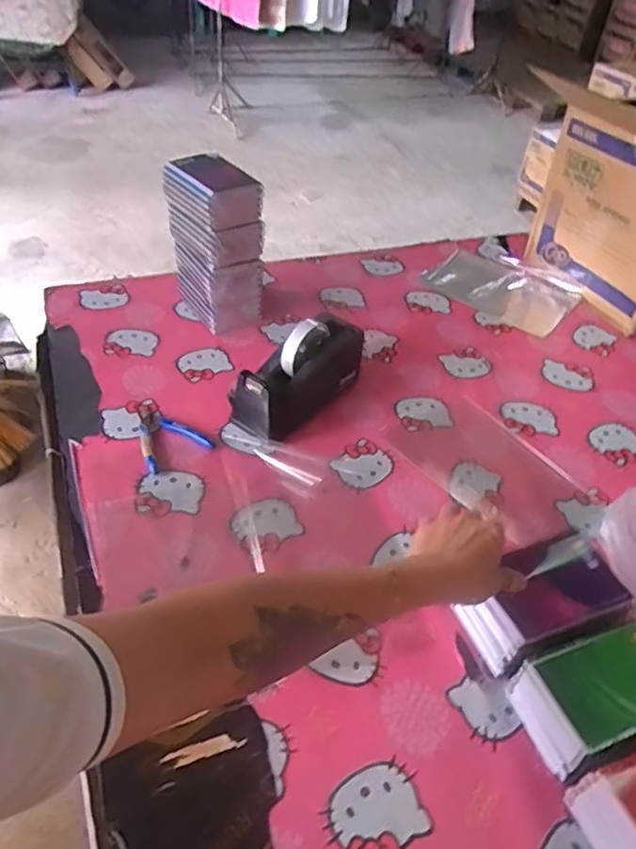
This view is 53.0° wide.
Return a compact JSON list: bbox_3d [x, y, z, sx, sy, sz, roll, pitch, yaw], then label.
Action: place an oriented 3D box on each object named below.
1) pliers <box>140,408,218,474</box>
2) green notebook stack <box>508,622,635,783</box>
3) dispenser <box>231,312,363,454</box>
[{"bbox_3d":[-0.202,0.012,0.832,0.092,0.013,0.117,-26,51,-31],"label":"pliers"},{"bbox_3d":[0.256,0.248,0.581,0.123,0.076,0.094,-11,45,-18],"label":"green notebook stack"},{"bbox_3d":[-0.030,-0.072,0.868,0.085,0.119,0.215,32,48,25],"label":"dispenser"}]

